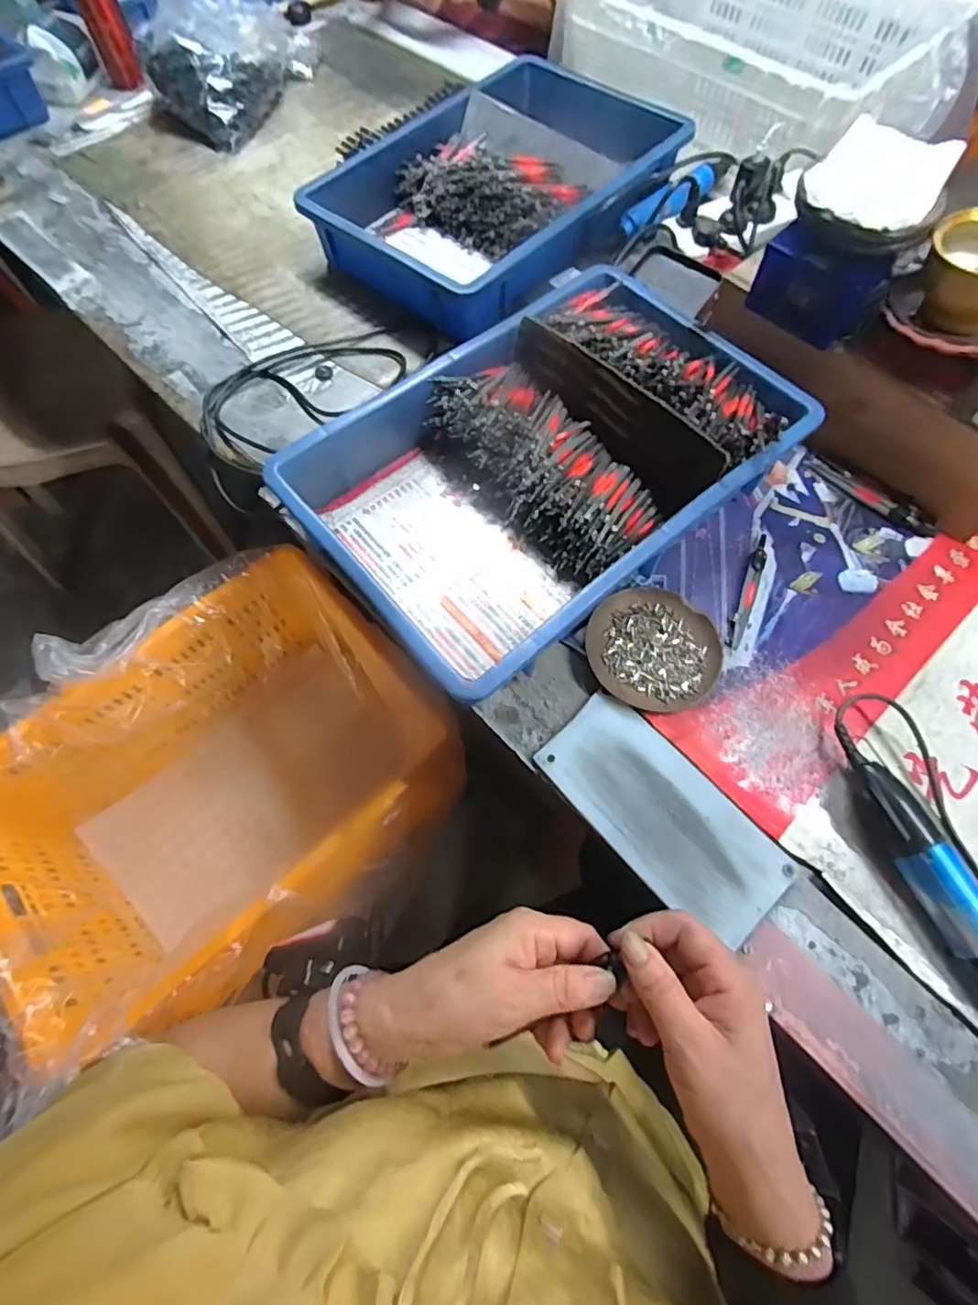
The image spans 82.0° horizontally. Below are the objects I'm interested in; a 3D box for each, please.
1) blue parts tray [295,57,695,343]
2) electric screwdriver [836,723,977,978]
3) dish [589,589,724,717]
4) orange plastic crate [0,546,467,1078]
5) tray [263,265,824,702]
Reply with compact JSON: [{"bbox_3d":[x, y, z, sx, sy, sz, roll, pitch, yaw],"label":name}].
[{"bbox_3d":[0.033,-0.594,0.724,0.300,0.091,0.480,39,73,16],"label":"blue parts tray"},{"bbox_3d":[0.329,0.179,0.394,0.036,0.039,0.263,-24,68,-9],"label":"electric screwdriver"},{"bbox_3d":[0.143,-0.004,0.492,0.111,0.013,0.112,0,67,1],"label":"dish"},{"bbox_3d":[-0.315,0.174,0.697,0.463,0.268,0.351,-39,72,-14],"label":"orange plastic crate"},{"bbox_3d":[0.056,-0.177,0.530,0.428,0.088,0.288,-39,71,-14],"label":"tray"}]

